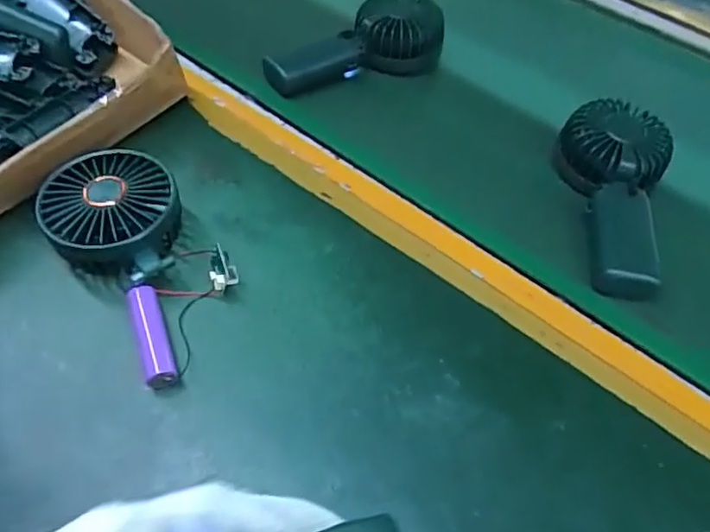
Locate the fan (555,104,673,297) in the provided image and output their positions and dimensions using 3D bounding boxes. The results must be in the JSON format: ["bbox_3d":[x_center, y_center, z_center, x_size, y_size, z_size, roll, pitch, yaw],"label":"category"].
[{"bbox_3d":[0.201,-0.062,0.455,0.082,0.046,0.175,16,52,6],"label":"fan"}]

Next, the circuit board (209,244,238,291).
[{"bbox_3d":[-0.089,0.003,0.393,0.018,0.022,0.030,-8,54,-13],"label":"circuit board"}]

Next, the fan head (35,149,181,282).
[{"bbox_3d":[-0.164,-0.031,0.398,0.082,0.048,0.090,1,52,-6],"label":"fan head"}]

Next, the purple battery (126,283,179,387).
[{"bbox_3d":[-0.126,0.044,0.361,0.018,0.021,0.063,-16,56,-18],"label":"purple battery"}]

